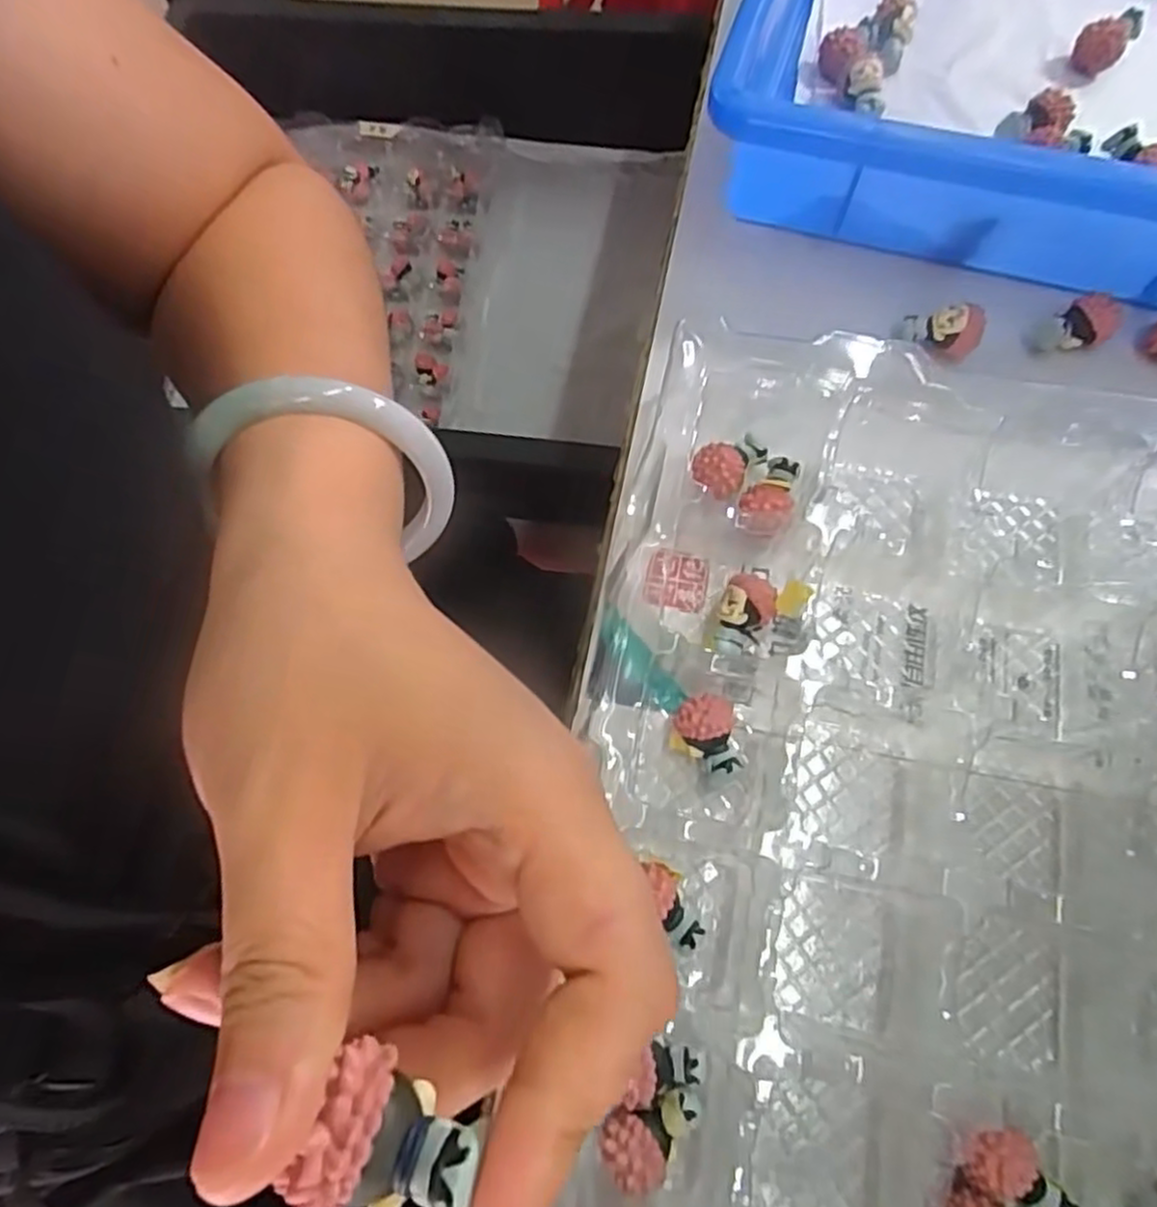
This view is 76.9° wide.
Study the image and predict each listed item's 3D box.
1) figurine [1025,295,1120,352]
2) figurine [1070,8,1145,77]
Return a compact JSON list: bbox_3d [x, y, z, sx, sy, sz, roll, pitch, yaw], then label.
[{"bbox_3d":[0.196,-0.111,0.289,0.028,0.014,0.015,-5,71,1],"label":"figurine"},{"bbox_3d":[0.234,-0.250,0.324,0.020,0.019,0.025,39,77,14],"label":"figurine"}]

